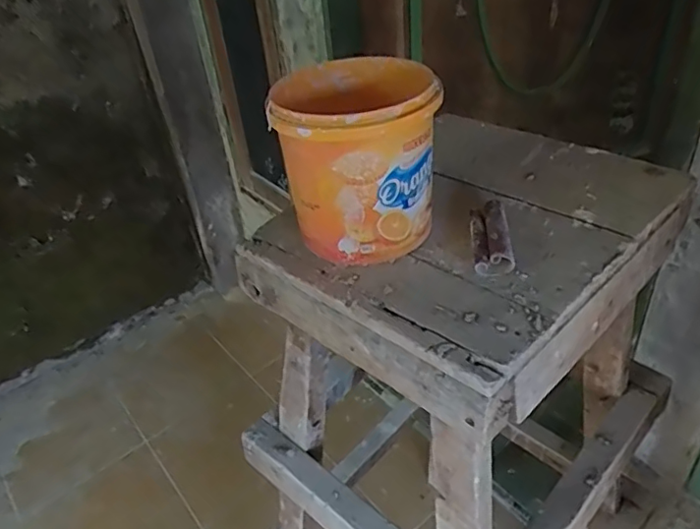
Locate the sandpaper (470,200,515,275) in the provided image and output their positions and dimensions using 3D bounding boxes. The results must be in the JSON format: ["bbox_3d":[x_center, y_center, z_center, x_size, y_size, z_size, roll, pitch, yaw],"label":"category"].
[{"bbox_3d":[0.142,-0.028,0.572,0.036,0.023,0.102,0,37,9],"label":"sandpaper"}]

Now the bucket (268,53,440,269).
[{"bbox_3d":[0.009,-0.107,0.590,0.148,0.164,0.160,-5,37,2],"label":"bucket"}]

